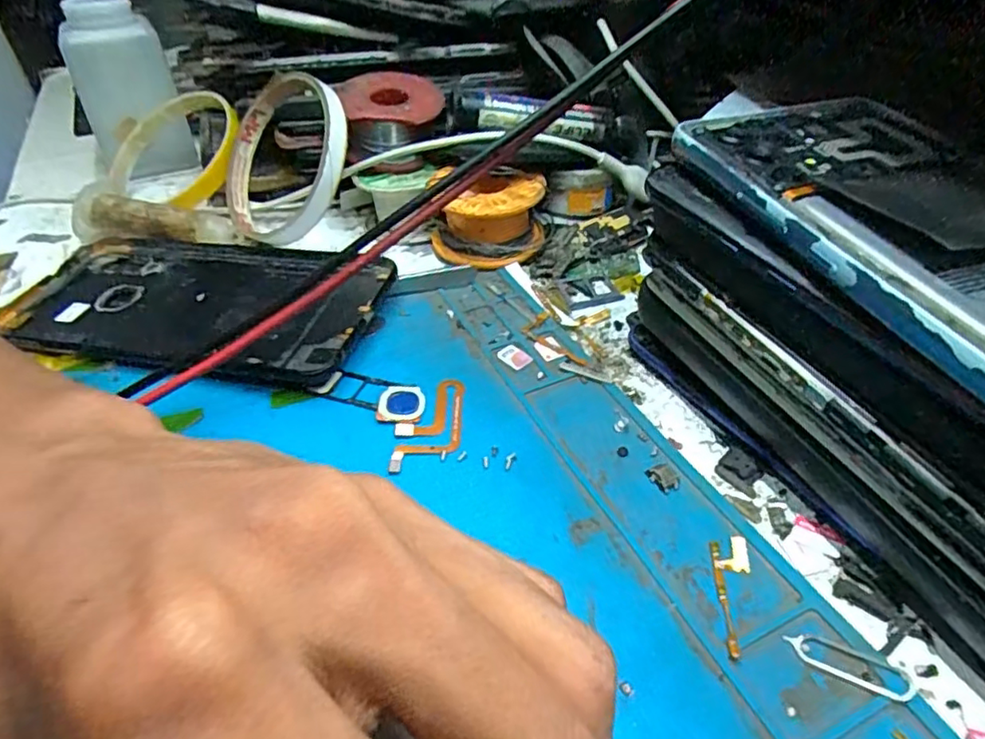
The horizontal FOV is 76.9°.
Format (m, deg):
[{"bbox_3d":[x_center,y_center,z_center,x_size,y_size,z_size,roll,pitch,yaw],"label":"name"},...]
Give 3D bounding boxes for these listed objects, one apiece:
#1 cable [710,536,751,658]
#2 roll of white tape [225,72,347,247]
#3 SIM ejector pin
[{"bbox_3d":[0.062,0.056,0.156,0.009,0.004,0.033,3,40,6],"label":"cable"},{"bbox_3d":[-0.104,-0.103,0.306,0.086,0.082,0.016,28,14,35],"label":"roll of white tape"},{"bbox_3d":[0.081,0.067,0.141,0.026,0.004,0.008,20,45,25],"label":"SIM ejector pin"}]

